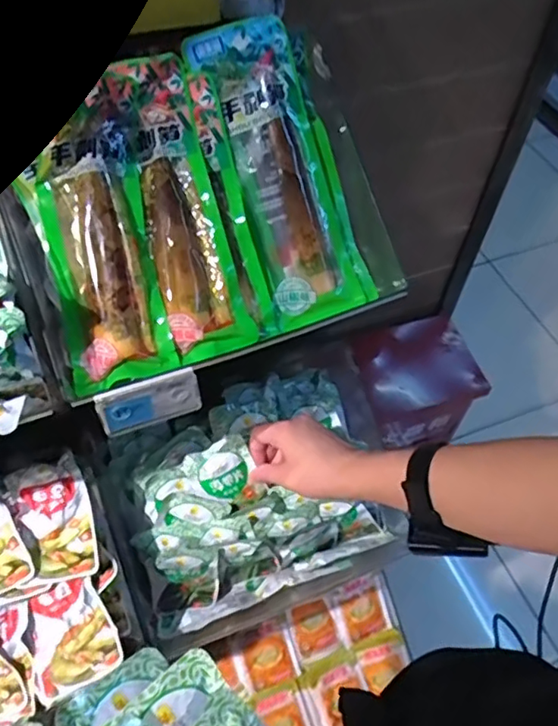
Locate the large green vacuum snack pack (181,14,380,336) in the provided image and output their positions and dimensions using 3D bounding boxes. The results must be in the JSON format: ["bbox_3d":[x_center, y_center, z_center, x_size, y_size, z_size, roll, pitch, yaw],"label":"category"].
[{"bbox_3d":[0.002,-0.164,0.517,0.109,0.256,0.027,-24,13,-18],"label":"large green vacuum snack pack"}]

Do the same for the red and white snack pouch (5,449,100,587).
[{"bbox_3d":[-0.213,0.149,0.544,0.066,0.011,0.110,-12,73,-18],"label":"red and white snack pouch"}]

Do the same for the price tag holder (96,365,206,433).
[{"bbox_3d":[-0.103,0.031,0.461,0.079,0.046,0.015,-19,57,-15],"label":"price tag holder"}]

